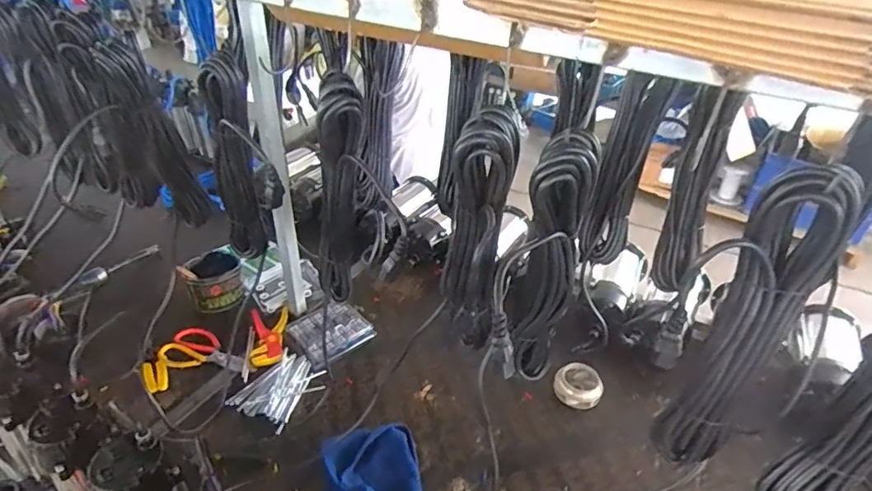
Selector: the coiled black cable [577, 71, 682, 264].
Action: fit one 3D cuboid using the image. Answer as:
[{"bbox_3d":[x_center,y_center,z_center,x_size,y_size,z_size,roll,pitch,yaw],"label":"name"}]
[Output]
[{"bbox_3d":[0.297,-0.111,0.830,0.075,0.301,0.061,20,38,22],"label":"coiled black cable"}]

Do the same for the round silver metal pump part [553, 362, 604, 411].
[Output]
[{"bbox_3d":[0.301,0.299,1.091,0.095,0.044,0.099,2,35,-2],"label":"round silver metal pump part"}]

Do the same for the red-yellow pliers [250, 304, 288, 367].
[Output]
[{"bbox_3d":[-0.375,0.204,1.160,0.079,0.031,0.165,-5,36,-12],"label":"red-yellow pliers"}]

